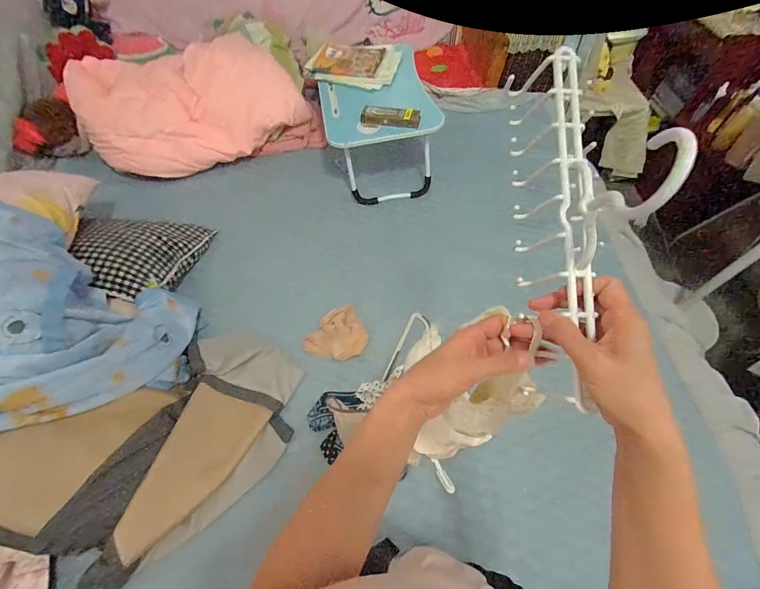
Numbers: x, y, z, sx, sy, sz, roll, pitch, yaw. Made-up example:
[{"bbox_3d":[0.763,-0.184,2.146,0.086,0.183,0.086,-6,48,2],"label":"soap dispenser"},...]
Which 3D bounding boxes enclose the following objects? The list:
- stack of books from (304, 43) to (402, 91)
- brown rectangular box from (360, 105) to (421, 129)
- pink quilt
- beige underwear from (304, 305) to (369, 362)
[{"bbox_3d":[-0.100,-0.887,1.348,0.362,0.045,0.261,20,60,13],"label":"stack of books"},{"bbox_3d":[0.034,-0.576,1.132,0.188,0.030,0.055,4,58,4],"label":"brown rectangular box"},{"bbox_3d":[-0.767,-0.778,1.422,0.821,0.255,0.508,-21,60,-12],"label":"pink quilt"},{"bbox_3d":[-0.112,0.116,0.985,0.149,0.018,0.166,30,63,18],"label":"beige underwear"}]

